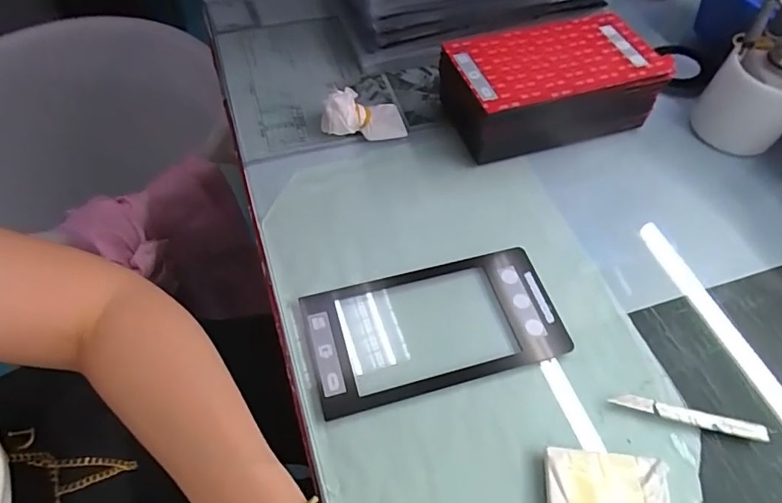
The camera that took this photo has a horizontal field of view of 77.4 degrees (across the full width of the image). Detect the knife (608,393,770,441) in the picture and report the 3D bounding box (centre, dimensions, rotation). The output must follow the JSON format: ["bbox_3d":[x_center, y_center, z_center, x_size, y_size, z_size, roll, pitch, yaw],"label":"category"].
[{"bbox_3d":[0.214,0.118,0.351,0.105,0.009,0.011,14,57,6],"label":"knife"}]

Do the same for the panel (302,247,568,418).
[{"bbox_3d":[0.035,0.058,0.385,0.195,0.005,0.098,-12,61,-11],"label":"panel"}]

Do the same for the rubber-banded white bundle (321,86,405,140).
[{"bbox_3d":[-0.029,-0.138,0.489,0.083,0.038,0.047,-8,56,-7],"label":"rubber-banded white bundle"}]

